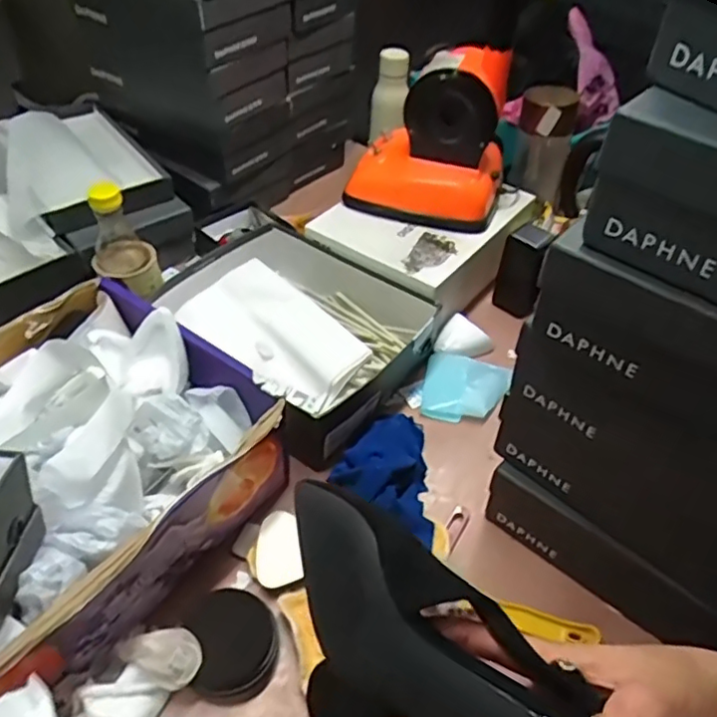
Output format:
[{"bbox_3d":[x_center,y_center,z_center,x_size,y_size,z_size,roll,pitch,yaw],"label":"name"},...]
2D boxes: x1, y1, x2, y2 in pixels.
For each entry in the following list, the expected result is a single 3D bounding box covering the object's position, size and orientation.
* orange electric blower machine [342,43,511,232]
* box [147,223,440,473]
[{"bbox_3d":[0.096,-0.298,0.891,0.213,0.226,0.097,12,46,8],"label":"orange electric blower machine"},{"bbox_3d":[-0.112,-0.039,0.868,0.361,0.084,0.281,30,51,24],"label":"box"}]

